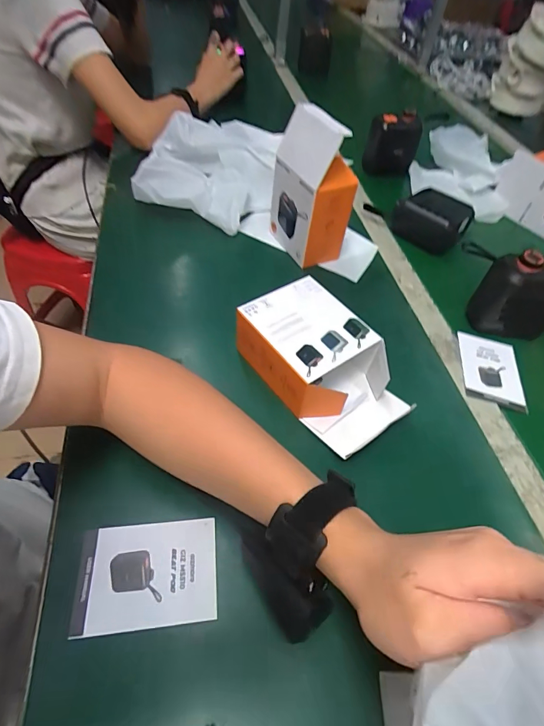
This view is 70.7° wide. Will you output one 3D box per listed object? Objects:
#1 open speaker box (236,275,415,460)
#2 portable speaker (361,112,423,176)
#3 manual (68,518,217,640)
[{"bbox_3d":[0.052,0.002,0.389,0.108,0.073,0.169,-29,60,-25],"label":"open speaker box"},{"bbox_3d":[0.218,-0.395,0.698,0.090,0.100,0.035,14,52,5],"label":"portable speaker"},{"bbox_3d":[-0.093,0.157,0.288,0.099,0.004,0.070,-2,51,-9],"label":"manual"}]

